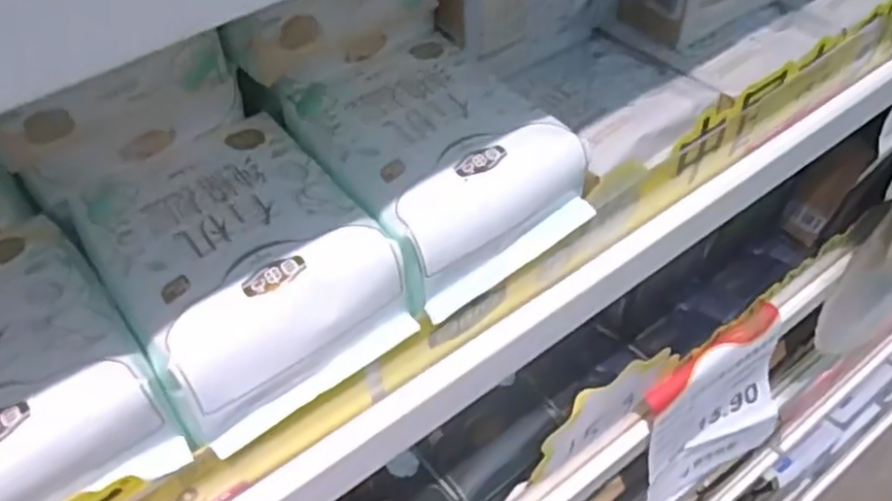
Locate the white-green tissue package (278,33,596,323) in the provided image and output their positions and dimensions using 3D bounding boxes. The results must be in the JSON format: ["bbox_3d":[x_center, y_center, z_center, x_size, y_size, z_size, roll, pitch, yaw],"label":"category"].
[{"bbox_3d":[-0.005,-0.043,0.341,0.097,0.048,0.117,-30,53,-22],"label":"white-green tissue package"}]

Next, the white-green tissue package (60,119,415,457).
[{"bbox_3d":[-0.081,0.007,0.301,0.091,0.046,0.110,-31,53,-22],"label":"white-green tissue package"}]

